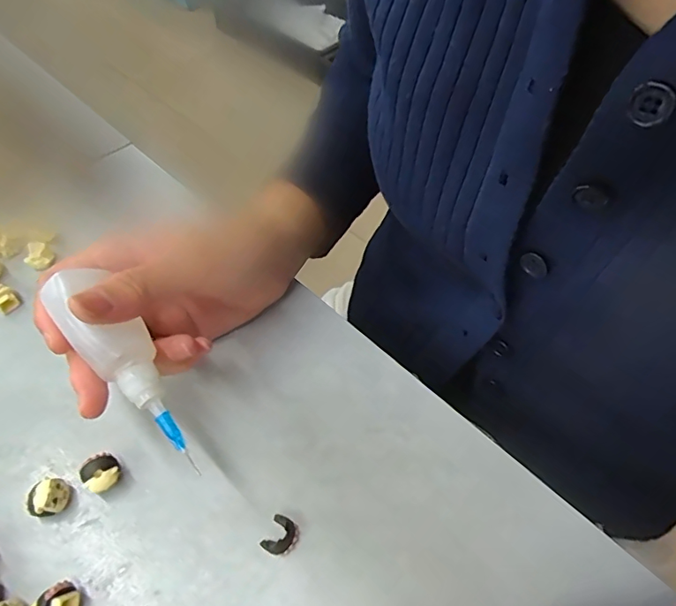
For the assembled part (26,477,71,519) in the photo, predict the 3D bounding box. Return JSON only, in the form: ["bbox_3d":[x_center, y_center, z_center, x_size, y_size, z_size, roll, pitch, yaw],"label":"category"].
[{"bbox_3d":[-0.131,0.089,0.227,0.016,0.015,0.017,1,55,-2],"label":"assembled part"}]

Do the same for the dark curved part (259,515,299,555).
[{"bbox_3d":[-0.025,0.105,0.225,0.014,0.004,0.016,22,57,12],"label":"dark curved part"}]

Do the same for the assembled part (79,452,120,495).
[{"bbox_3d":[-0.110,0.081,0.233,0.016,0.016,0.016,1,55,-2],"label":"assembled part"}]

